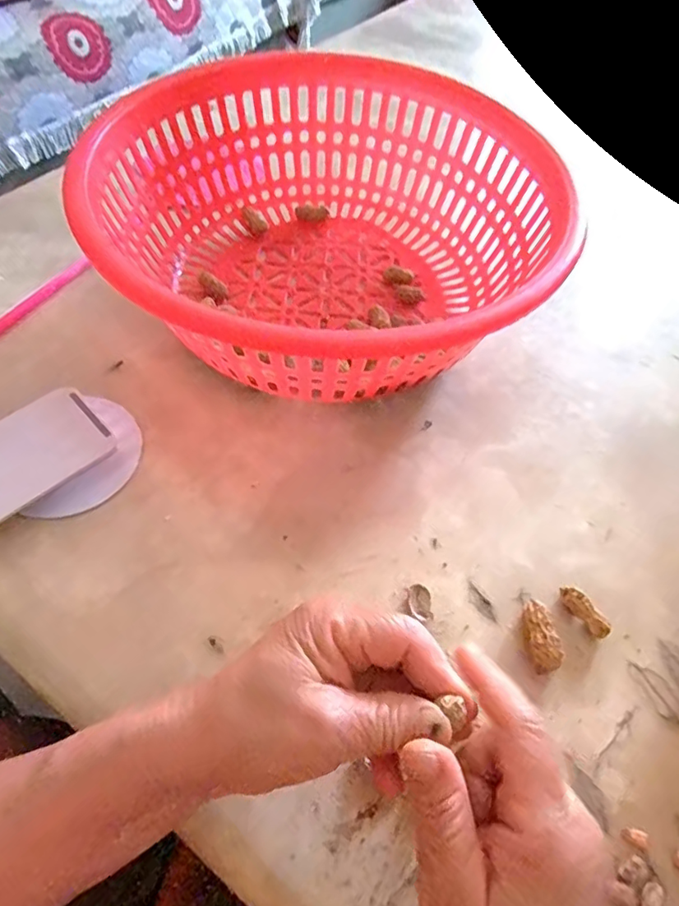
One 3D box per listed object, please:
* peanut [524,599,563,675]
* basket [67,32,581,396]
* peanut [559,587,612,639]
[{"bbox_3d":[0.113,0.106,0.307,0.017,0.017,0.039,-4,58,-7],"label":"peanut"},{"bbox_3d":[0.000,-0.173,0.423,0.322,0.125,0.297,2,57,-3],"label":"basket"},{"bbox_3d":[0.145,0.096,0.317,0.010,0.016,0.033,-29,64,-21],"label":"peanut"}]

